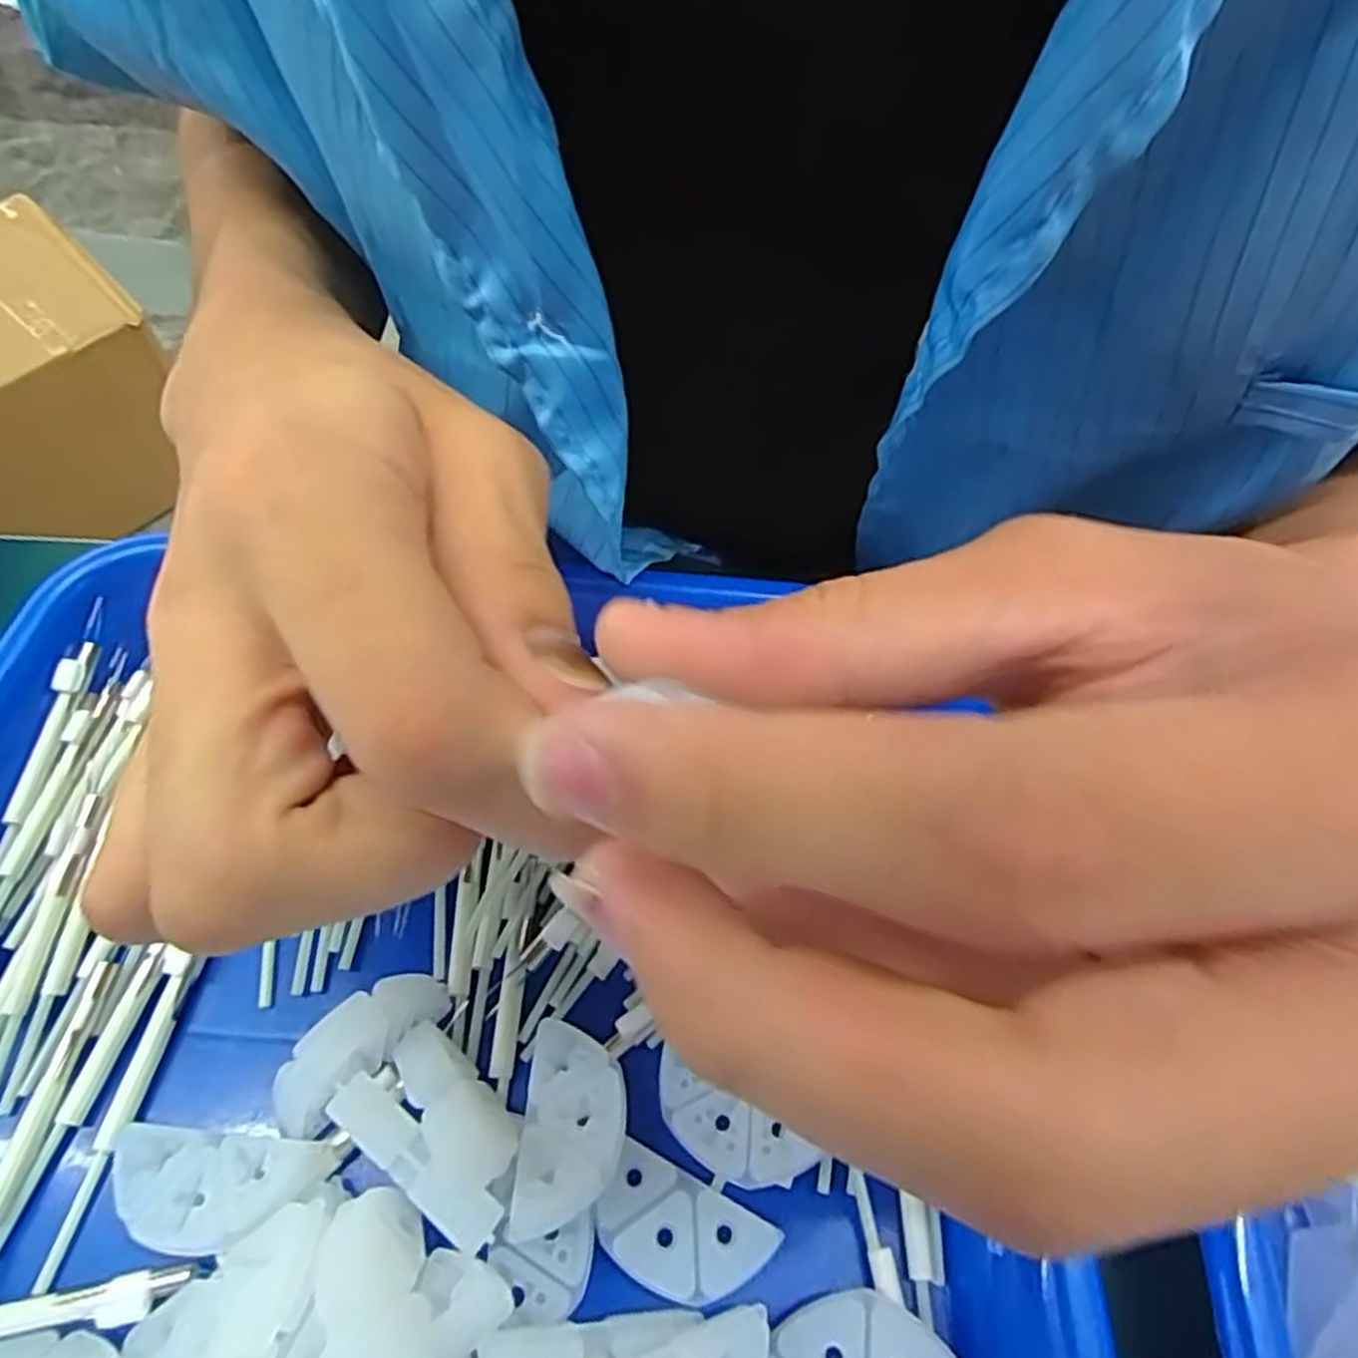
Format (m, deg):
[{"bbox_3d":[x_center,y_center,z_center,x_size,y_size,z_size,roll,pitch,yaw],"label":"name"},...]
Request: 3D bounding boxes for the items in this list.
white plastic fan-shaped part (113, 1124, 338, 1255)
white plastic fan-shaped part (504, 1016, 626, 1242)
[{"bbox_3d":[-0.090,0.097,0.151,0.039,0.007,0.019,5,57,2],"label":"white plastic fan-shaped part"},{"bbox_3d":[-0.021,0.087,0.157,0.020,0.004,0.037,-2,45,5],"label":"white plastic fan-shaped part"}]

